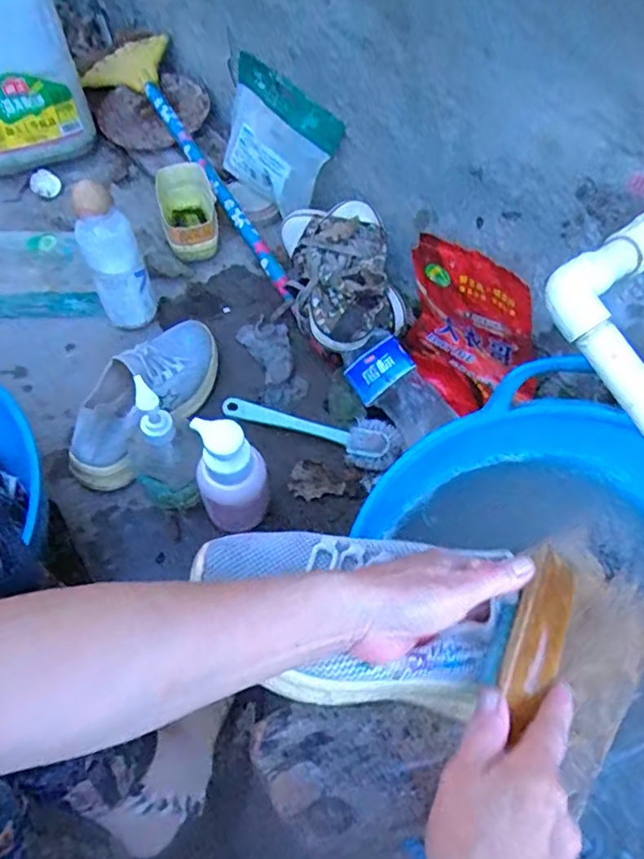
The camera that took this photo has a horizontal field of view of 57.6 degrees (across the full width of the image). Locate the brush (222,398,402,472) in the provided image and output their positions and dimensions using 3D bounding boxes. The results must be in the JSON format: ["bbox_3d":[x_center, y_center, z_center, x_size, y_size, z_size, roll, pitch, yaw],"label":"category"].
[{"bbox_3d":[-0.012,-0.007,0.681,0.211,0.033,0.060,21,59,11],"label":"brush"}]

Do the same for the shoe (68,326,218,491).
[{"bbox_3d":[-0.196,-0.041,0.661,0.083,0.071,0.222,23,60,12],"label":"shoe"}]

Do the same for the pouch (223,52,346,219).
[{"bbox_3d":[-0.076,-0.417,0.846,0.044,0.156,0.215,-9,49,-45],"label":"pouch"}]

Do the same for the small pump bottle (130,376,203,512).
[{"bbox_3d":[-0.163,0.016,0.586,0.065,0.158,0.082,-27,62,-18],"label":"small pump bottle"}]

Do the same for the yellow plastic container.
[{"bbox_3d":[-0.194,-0.311,0.854,0.075,0.067,0.146,-11,59,-9],"label":"yellow plastic container"}]

